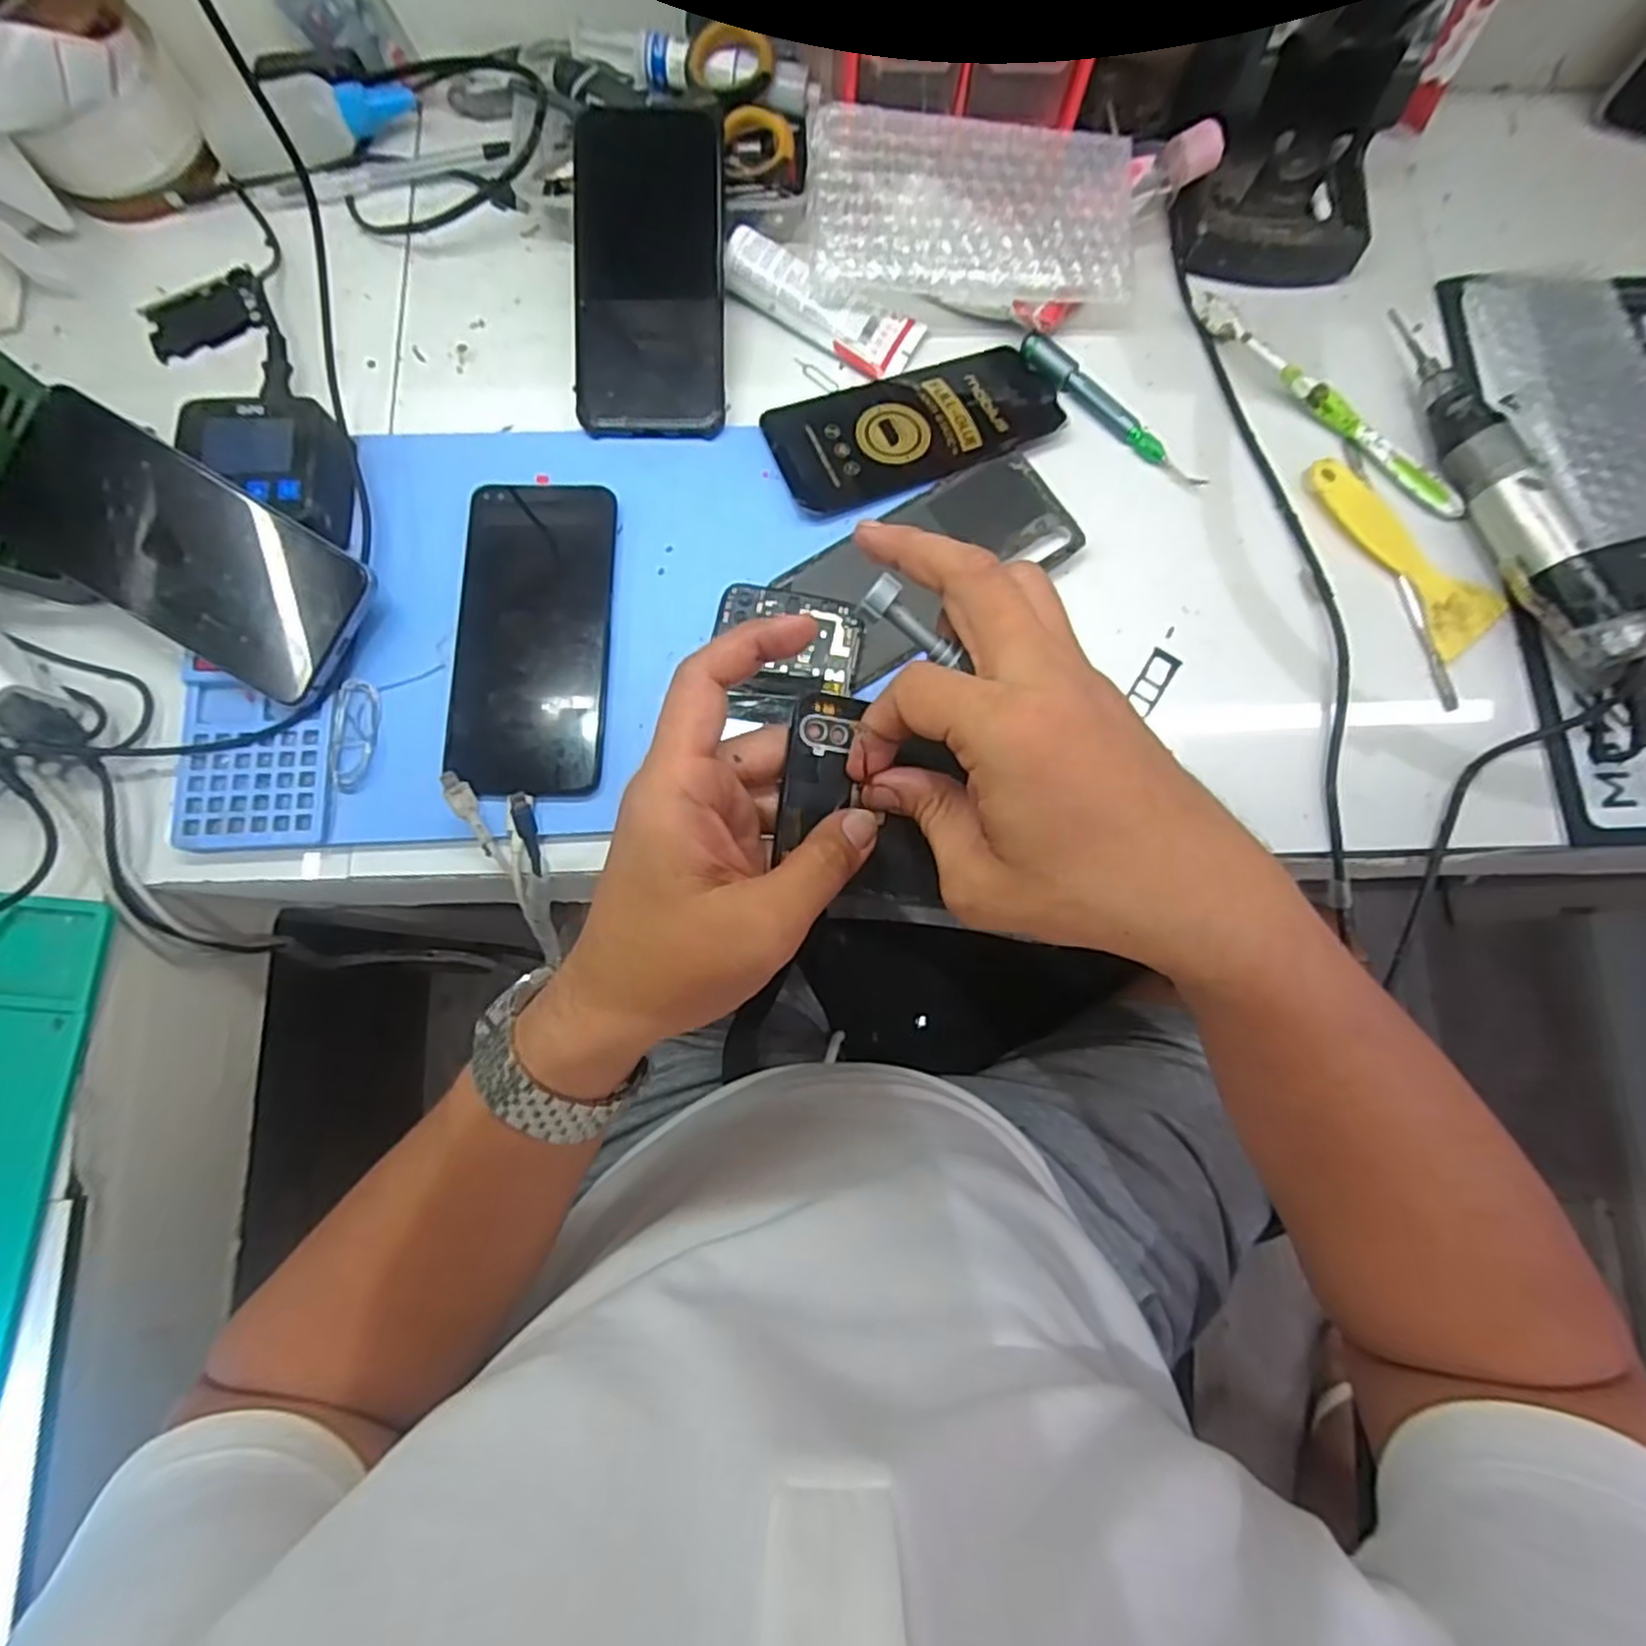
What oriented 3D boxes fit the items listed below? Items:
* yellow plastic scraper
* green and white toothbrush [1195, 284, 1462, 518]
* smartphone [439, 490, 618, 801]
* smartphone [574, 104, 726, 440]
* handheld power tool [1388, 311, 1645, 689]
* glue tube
[{"bbox_3d":[0.307,-0.146,0.407,0.050,0.004,0.122,-40,82,-8],"label":"yellow plastic scraper"},{"bbox_3d":[0.280,-0.232,0.422,0.015,0.013,0.182,-44,83,-9],"label":"green and white toothbrush"},{"bbox_3d":[-0.143,-0.092,0.375,0.073,0.010,0.159,1,81,-4],"label":"smartphone"},{"bbox_3d":[-0.091,-0.288,0.400,0.076,0.010,0.161,1,95,-1],"label":"smartphone"},{"bbox_3d":[0.360,-0.181,0.403,0.029,0.033,0.235,-17,80,-4],"label":"handheld power tool"},{"bbox_3d":[-0.002,-0.286,0.421,0.110,0.025,0.038,24,79,3],"label":"glue tube"}]

